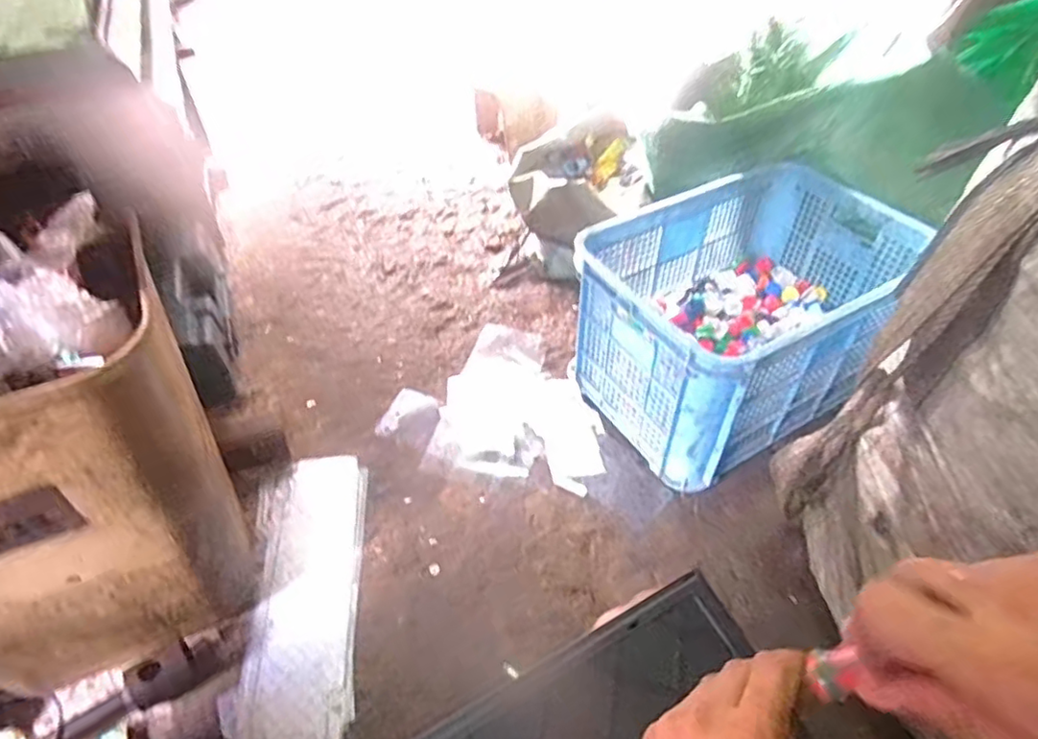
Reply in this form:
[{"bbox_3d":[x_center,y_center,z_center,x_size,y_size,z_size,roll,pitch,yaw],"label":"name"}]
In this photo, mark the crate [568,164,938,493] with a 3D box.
[{"bbox_3d":[0.389,-0.074,1.105,0.504,0.342,0.398,-25,52,-24],"label":"crate"}]

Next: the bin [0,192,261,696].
[{"bbox_3d":[-0.516,0.109,0.648,0.354,0.524,0.241,-17,49,-17],"label":"bin"}]

